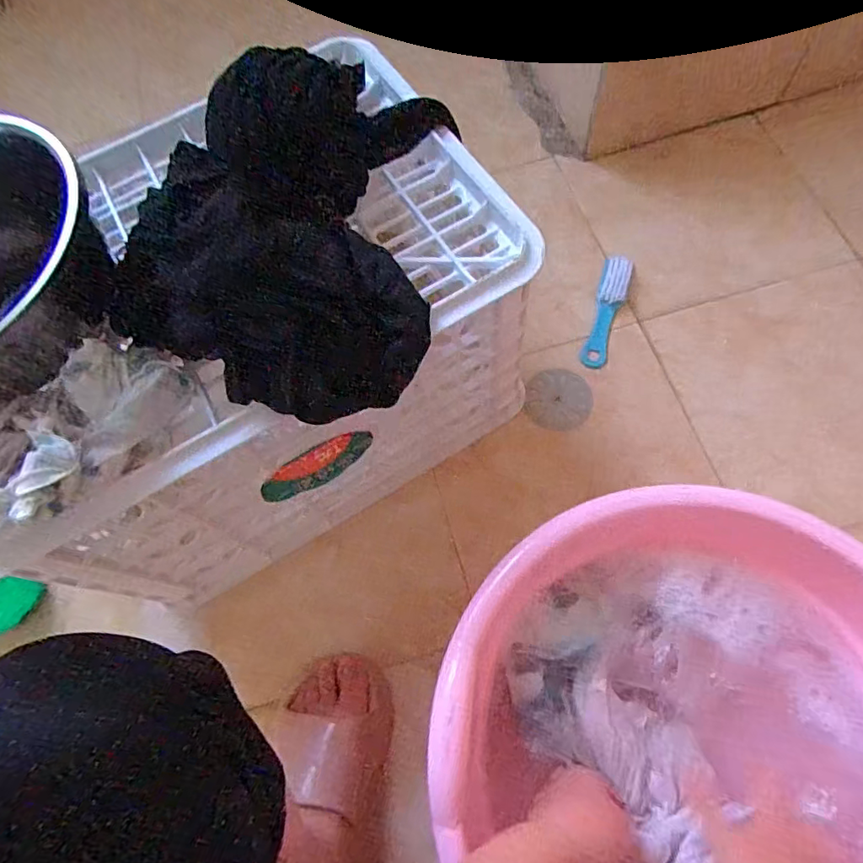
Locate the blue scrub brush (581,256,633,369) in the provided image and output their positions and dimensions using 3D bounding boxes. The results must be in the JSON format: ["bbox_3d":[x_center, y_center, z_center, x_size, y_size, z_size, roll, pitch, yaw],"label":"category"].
[{"bbox_3d":[0.219,-0.150,0.660,0.034,0.020,0.152,16,69,9],"label":"blue scrub brush"}]

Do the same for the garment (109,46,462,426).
[{"bbox_3d":[-0.083,-0.167,0.390,0.197,0.089,0.307,10,70,11],"label":"garment"}]

